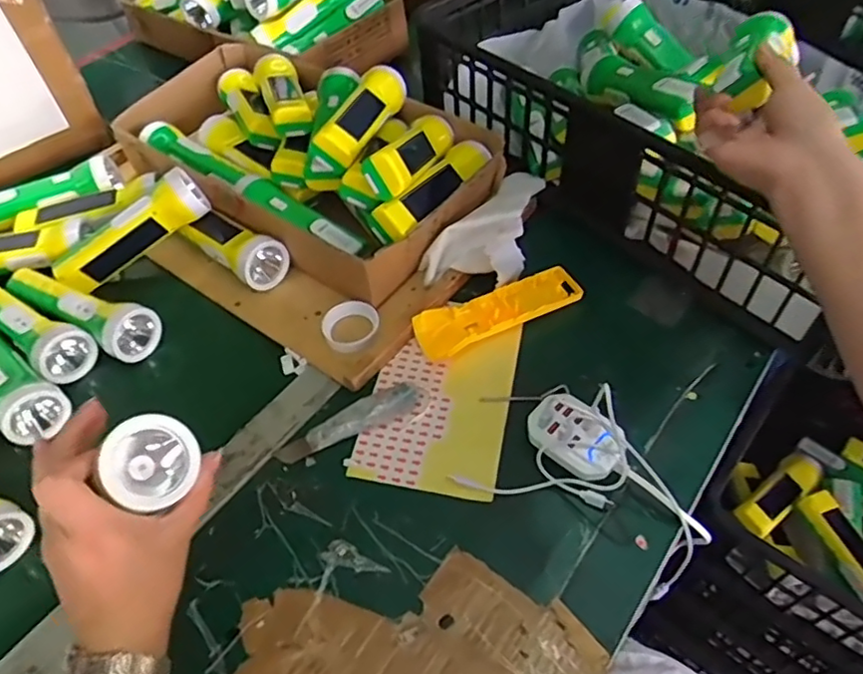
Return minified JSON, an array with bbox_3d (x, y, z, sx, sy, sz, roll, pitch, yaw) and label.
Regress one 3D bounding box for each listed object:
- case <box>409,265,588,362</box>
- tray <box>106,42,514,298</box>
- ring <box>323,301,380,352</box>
[{"bbox_3d":[0.065,-0.025,0.583,0.162,0.023,0.045,-23,54,-14],"label":"case"},{"bbox_3d":[-0.150,-0.227,0.688,0.443,0.113,0.247,34,62,26],"label":"tray"},{"bbox_3d":[-0.075,-0.009,0.585,0.054,0.014,0.056,-25,55,-15],"label":"ring"}]

